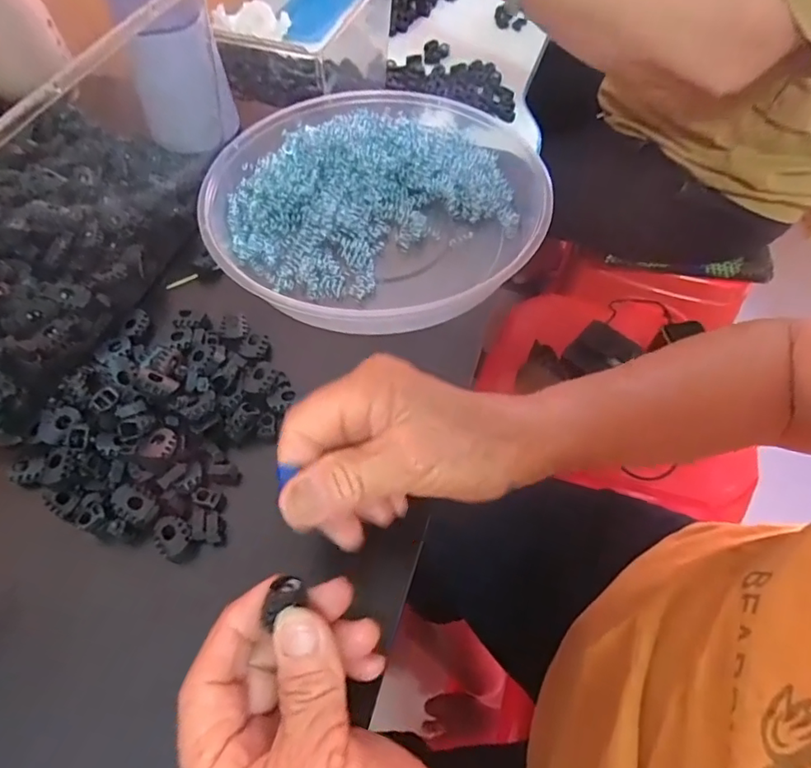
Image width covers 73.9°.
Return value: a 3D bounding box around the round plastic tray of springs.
[{"bbox_3d":[-0.015,-0.130,0.390,0.243,0.040,0.212,-6,58,-5],"label":"round plastic tray of springs"}]

